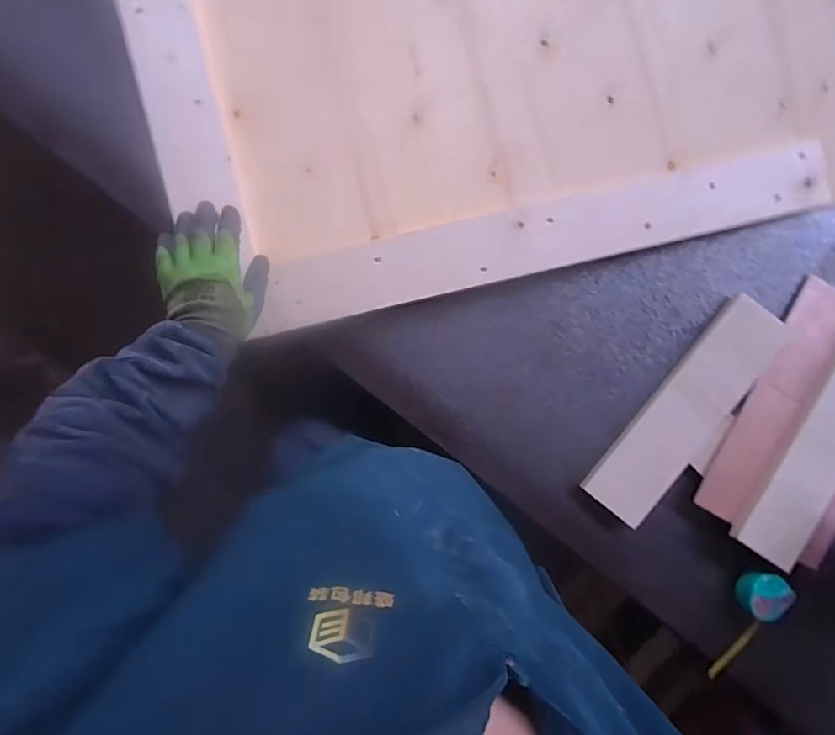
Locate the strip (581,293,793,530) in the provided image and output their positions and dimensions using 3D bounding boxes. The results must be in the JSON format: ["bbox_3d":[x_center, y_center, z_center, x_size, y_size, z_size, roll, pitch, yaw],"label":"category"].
[{"bbox_3d":[0.384,0.064,0.695,0.098,0.016,0.347,39,89,0],"label":"strip"}]

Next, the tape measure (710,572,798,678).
[{"bbox_3d":[0.498,0.397,0.735,0.045,0.046,0.200,15,98,-5],"label":"tape measure"}]

